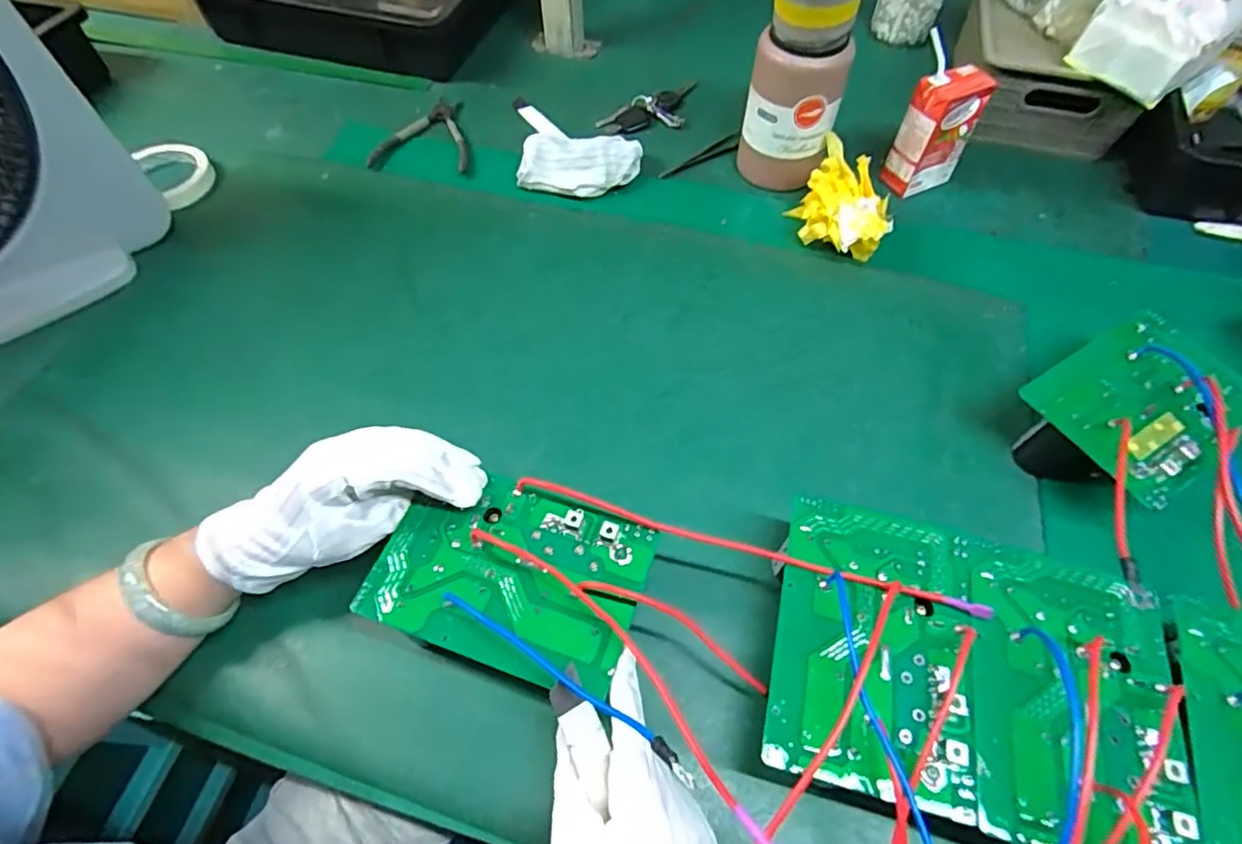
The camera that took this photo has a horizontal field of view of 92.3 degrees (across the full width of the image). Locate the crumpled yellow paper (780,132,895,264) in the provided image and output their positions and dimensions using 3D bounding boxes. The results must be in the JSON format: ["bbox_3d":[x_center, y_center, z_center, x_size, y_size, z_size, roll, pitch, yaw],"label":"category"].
[{"bbox_3d":[0.218,-0.211,0.578,0.093,0.056,0.099,26,62,15],"label":"crumpled yellow paper"}]

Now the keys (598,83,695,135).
[{"bbox_3d":[0.042,-0.367,0.702,0.139,0.012,0.056,-30,63,-16],"label":"keys"}]

